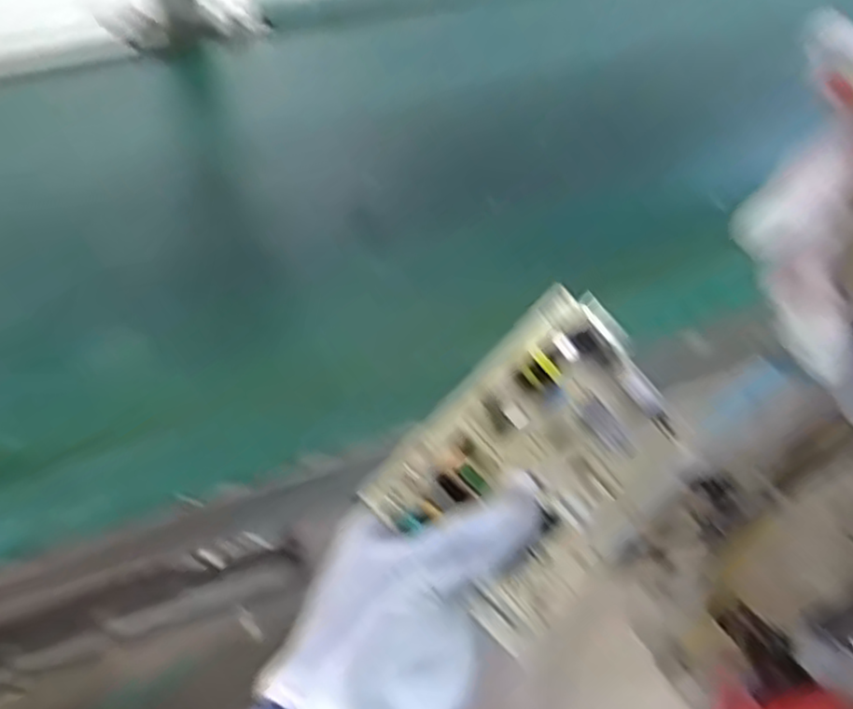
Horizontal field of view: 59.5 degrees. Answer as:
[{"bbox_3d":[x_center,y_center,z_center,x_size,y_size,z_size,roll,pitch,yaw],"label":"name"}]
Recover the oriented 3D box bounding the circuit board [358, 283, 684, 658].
[{"bbox_3d":[0.054,0.047,0.332,0.100,0.025,0.133,46,72,-4],"label":"circuit board"}]

